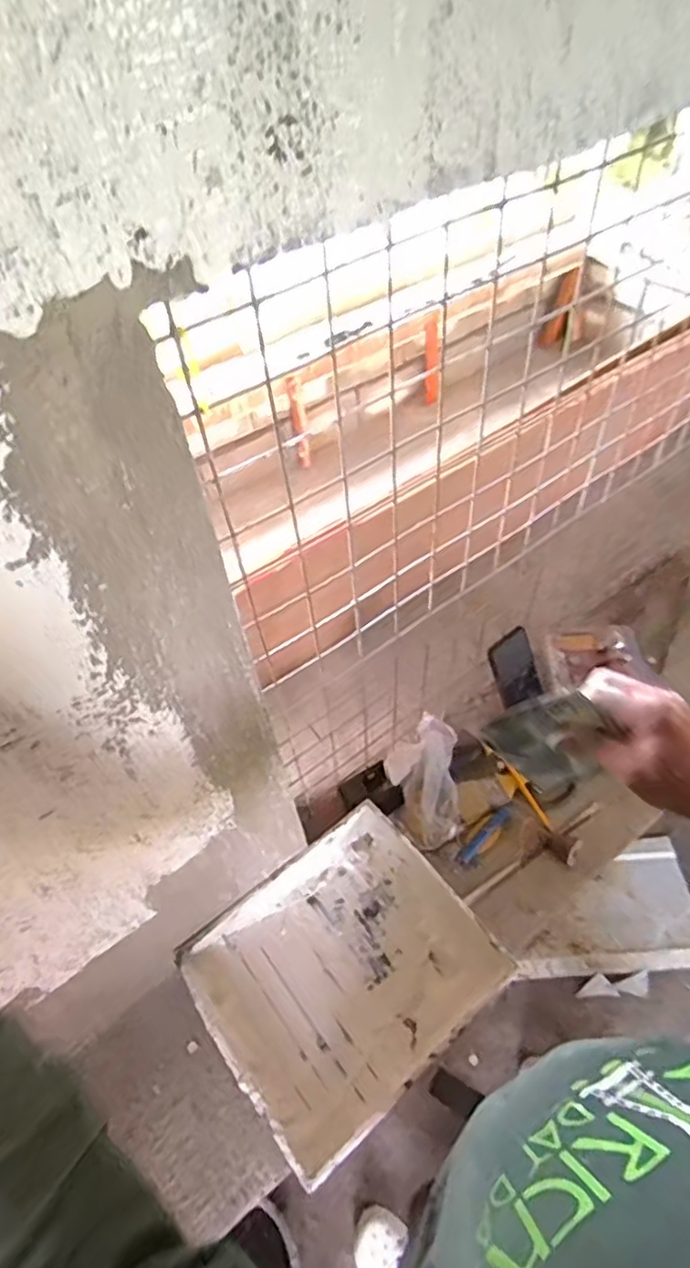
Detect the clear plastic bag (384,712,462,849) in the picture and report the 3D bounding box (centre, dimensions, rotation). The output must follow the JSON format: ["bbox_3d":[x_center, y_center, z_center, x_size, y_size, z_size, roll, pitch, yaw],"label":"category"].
[{"bbox_3d":[0.121,0.213,0.955,0.105,0.102,0.187,-3,51,3],"label":"clear plastic bag"}]

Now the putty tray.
[{"bbox_3d":[0.000,0.429,0.807,0.331,0.073,0.289,-35,57,-21],"label":"putty tray"}]

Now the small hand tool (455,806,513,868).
[{"bbox_3d":[0.209,0.297,0.931,0.024,0.014,0.117,34,62,28],"label":"small hand tool"}]

